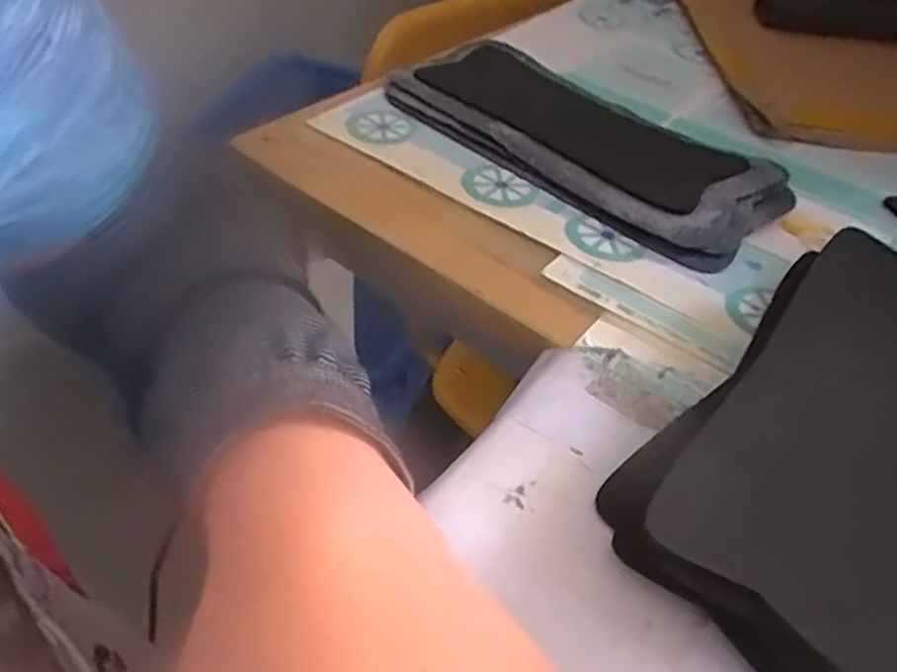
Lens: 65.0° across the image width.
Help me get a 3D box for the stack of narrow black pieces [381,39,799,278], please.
[{"bbox_3d":[0.071,-0.119,0.399,0.102,0.023,0.231,-30,55,-31],"label":"stack of narrow black pieces"}]

